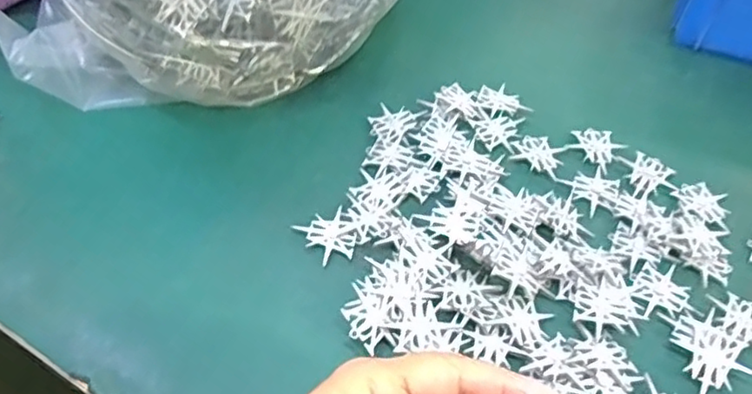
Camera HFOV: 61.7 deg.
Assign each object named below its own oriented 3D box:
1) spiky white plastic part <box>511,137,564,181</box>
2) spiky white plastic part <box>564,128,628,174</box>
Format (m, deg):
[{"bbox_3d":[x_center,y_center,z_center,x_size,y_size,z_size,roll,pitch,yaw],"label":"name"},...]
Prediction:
[{"bbox_3d":[0.109,-0.030,0.418,0.036,0.004,0.031,35,58,23],"label":"spiky white plastic part"},{"bbox_3d":[0.149,-0.036,0.426,0.034,0.004,0.035,35,58,22],"label":"spiky white plastic part"}]

